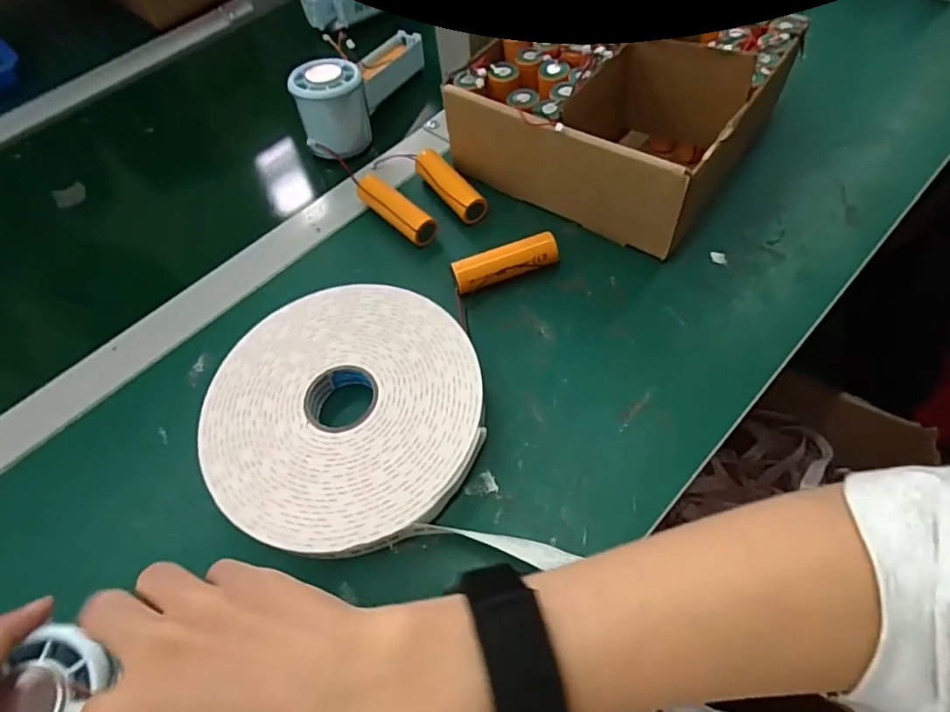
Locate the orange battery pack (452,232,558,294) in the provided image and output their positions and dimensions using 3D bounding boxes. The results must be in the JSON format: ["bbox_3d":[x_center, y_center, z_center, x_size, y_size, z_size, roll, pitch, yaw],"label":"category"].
[{"bbox_3d":[0.021,-0.060,0.369,0.072,0.023,0.017,-20,58,-9],"label":"orange battery pack"}]

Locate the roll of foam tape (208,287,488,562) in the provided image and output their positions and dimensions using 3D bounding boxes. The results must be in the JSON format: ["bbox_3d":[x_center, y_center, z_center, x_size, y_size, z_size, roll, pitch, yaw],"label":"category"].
[{"bbox_3d":[-0.076,0.028,0.323,0.152,0.022,0.166,-2,57,3],"label":"roll of foam tape"}]

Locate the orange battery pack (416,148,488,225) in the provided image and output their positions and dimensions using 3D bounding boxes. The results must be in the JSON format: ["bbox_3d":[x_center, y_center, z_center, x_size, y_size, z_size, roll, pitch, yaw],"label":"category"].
[{"bbox_3d":[-0.019,-0.129,0.417,0.026,0.023,0.075,-27,59,-13],"label":"orange battery pack"}]

